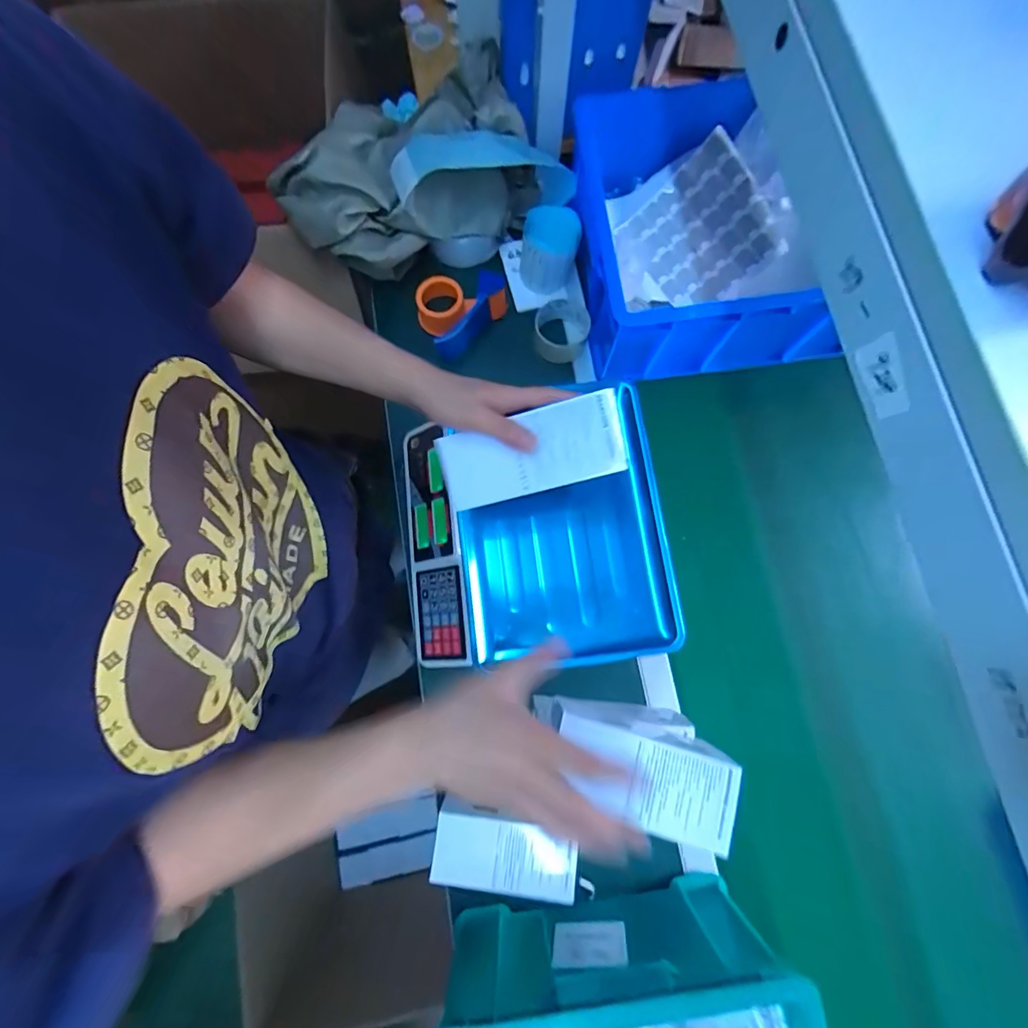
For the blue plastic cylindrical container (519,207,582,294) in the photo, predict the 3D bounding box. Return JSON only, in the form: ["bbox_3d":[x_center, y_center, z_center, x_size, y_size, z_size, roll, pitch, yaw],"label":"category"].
[{"bbox_3d":[0.053,-0.399,0.659,0.081,0.076,0.079,0,78,-1],"label":"blue plastic cylindrical container"}]

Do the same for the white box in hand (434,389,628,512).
[{"bbox_3d":[0.012,-0.053,0.384,0.164,0.009,0.071,-12,91,16],"label":"white box in hand"}]

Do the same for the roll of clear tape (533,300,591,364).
[{"bbox_3d":[0.072,-0.278,0.664,0.081,0.044,0.084,0,78,-1],"label":"roll of clear tape"}]

